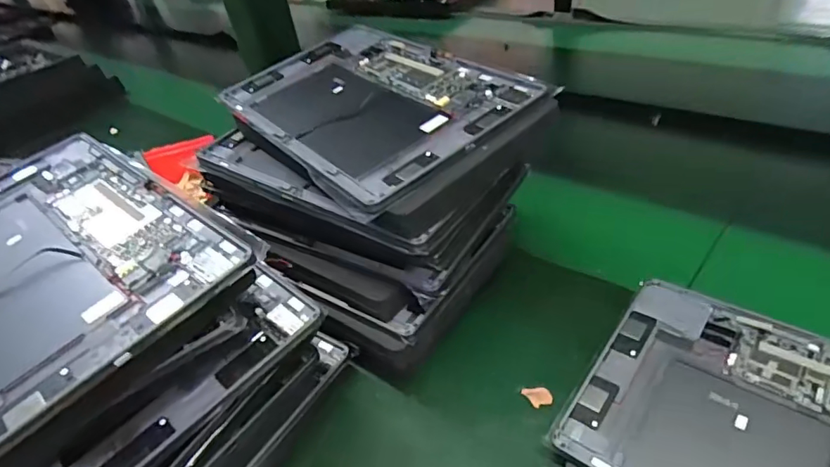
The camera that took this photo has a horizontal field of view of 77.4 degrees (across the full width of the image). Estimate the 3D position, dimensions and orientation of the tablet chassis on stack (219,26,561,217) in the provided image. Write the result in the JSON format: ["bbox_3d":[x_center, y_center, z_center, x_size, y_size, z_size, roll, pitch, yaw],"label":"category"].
[{"bbox_3d":[-0.038,-0.113,0.428,0.173,0.007,0.266,-35,47,-20],"label":"tablet chassis on stack"}]

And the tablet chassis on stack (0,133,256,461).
[{"bbox_3d":[-0.233,0.015,0.321,0.251,0.017,0.168,28,50,34],"label":"tablet chassis on stack"}]

